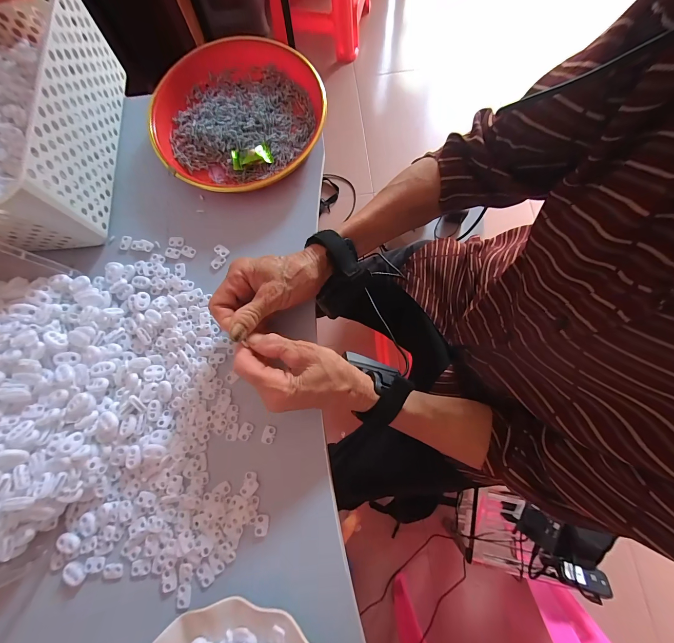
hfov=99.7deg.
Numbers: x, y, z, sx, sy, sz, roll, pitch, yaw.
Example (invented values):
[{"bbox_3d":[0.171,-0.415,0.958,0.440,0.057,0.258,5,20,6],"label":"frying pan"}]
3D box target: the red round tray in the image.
[{"bbox_3d":[-0.127,-0.265,0.369,0.213,0.030,0.216,0,77,2],"label":"red round tray"}]

